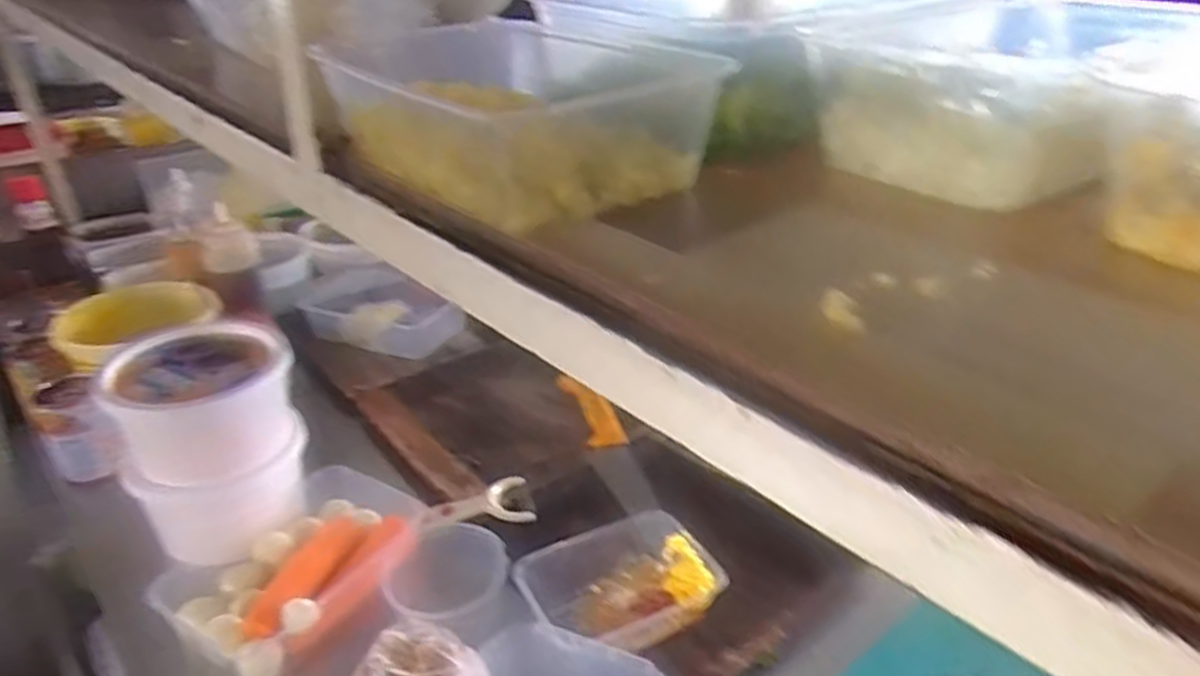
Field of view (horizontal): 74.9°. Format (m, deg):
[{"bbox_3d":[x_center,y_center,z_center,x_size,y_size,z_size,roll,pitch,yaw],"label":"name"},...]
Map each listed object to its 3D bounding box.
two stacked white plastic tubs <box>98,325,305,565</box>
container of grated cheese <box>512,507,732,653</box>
[{"bbox_3d":[-0.398,0.109,0.831,0.164,0.197,0.174,-10,31,-17],"label":"two stacked white plastic tubs"},{"bbox_3d":[0.019,0.242,0.743,0.176,0.060,0.117,-13,32,-21],"label":"container of grated cheese"}]

